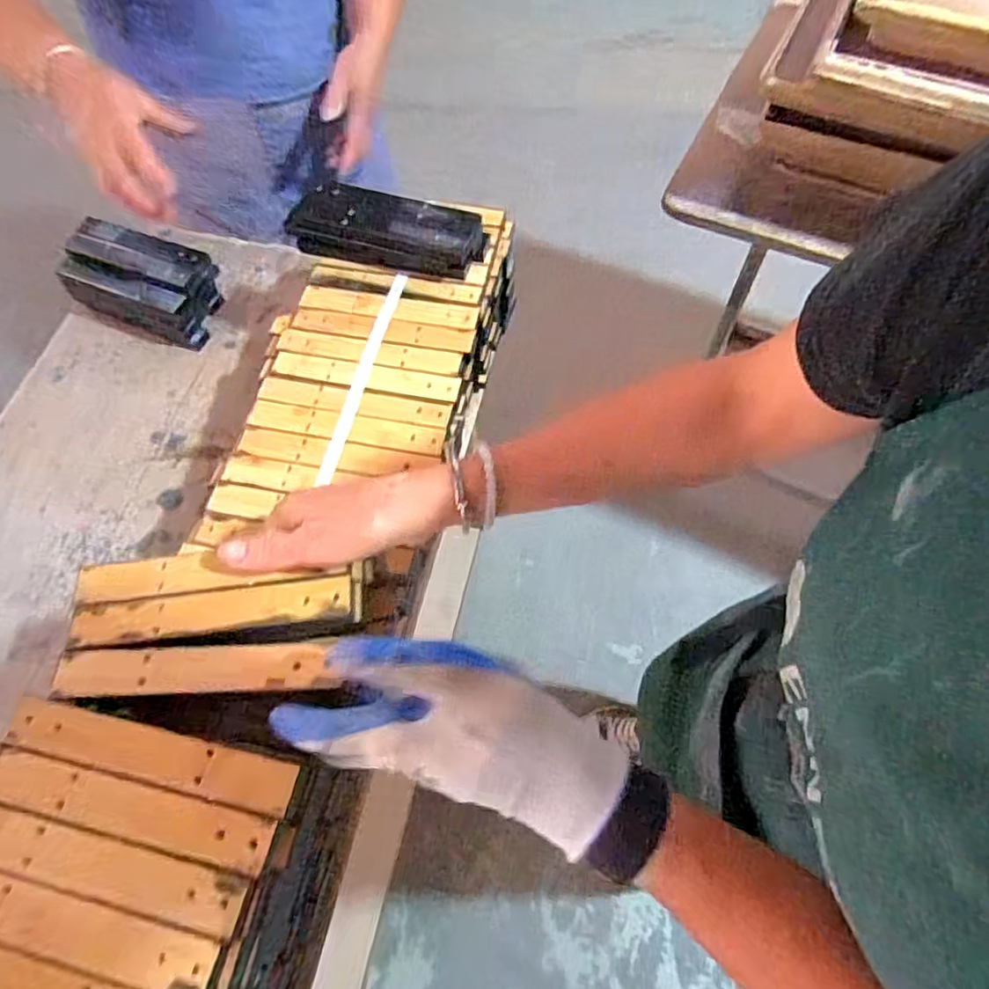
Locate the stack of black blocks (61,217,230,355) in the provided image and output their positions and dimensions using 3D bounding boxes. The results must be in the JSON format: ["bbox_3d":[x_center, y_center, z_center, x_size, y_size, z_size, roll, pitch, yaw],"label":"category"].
[{"bbox_3d":[-0.440,-0.268,0.751,0.190,0.095,0.099,18,66,12],"label":"stack of black blocks"}]

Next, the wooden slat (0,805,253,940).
[{"bbox_3d":[-0.220,0.200,0.317,0.179,0.004,0.028,10,65,8],"label":"wooden slat"}]

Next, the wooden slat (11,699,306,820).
[{"bbox_3d":[-0.202,0.151,0.342,0.178,0.004,0.028,10,65,8],"label":"wooden slat"}]

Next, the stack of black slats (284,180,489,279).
[{"bbox_3d":[-0.110,-0.266,0.589,0.199,0.045,0.065,17,66,11],"label":"stack of black slats"}]

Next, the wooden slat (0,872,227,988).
[{"bbox_3d":[-0.229,0.224,0.305,0.176,0.004,0.027,11,65,9],"label":"wooden slat"}]

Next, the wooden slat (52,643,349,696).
[{"bbox_3d":[-0.187,0.108,0.367,0.176,0.007,0.029,-1,63,2],"label":"wooden slat"}]

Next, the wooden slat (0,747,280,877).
[{"bbox_3d":[-0.209,0.176,0.329,0.177,0.004,0.028,10,65,8],"label":"wooden slat"}]

